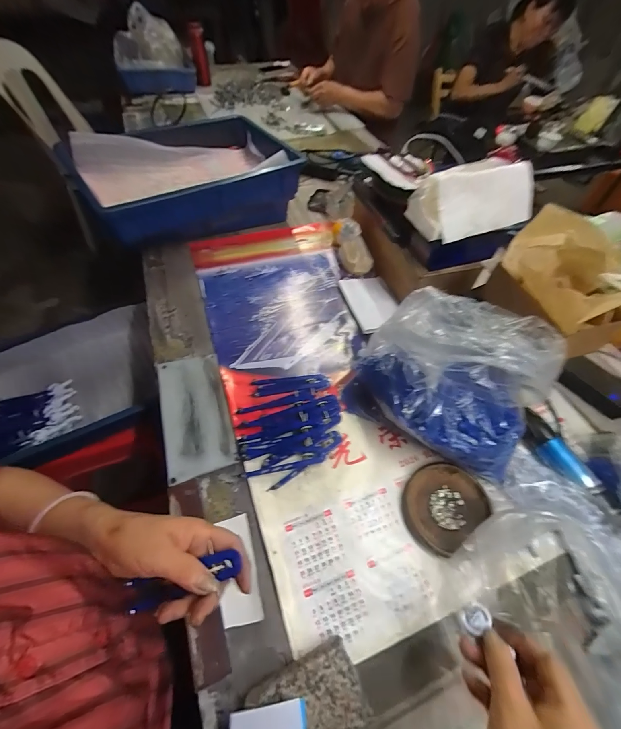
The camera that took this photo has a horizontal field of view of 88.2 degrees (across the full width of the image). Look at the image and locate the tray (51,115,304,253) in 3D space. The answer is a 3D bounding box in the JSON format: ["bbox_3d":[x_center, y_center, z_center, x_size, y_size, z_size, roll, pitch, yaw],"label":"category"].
[{"bbox_3d":[-0.249,-0.386,0.708,0.421,0.156,0.293,-30,61,-25],"label":"tray"}]

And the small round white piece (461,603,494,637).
[{"bbox_3d":[0.147,0.226,0.285,0.025,0.004,0.021,-23,24,0],"label":"small round white piece"}]

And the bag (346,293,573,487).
[{"bbox_3d":[0.176,0.009,0.438,0.224,0.202,0.187,16,53,7],"label":"bag"}]

